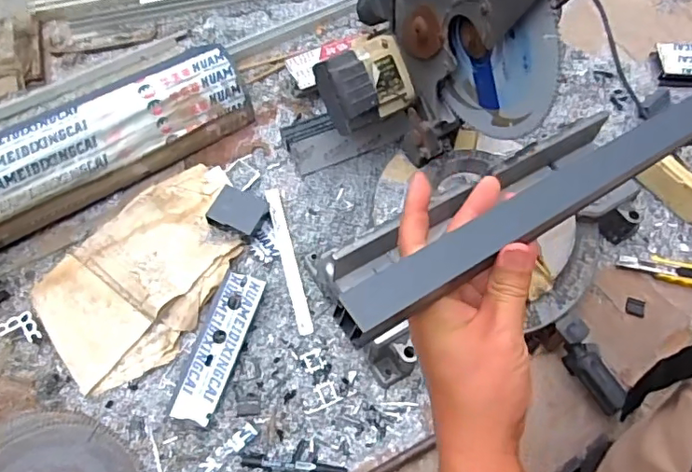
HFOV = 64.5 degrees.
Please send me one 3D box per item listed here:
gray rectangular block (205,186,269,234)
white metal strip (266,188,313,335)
[{"bbox_3d":[-0.162,-0.039,0.831,0.076,0.038,0.060,23,65,9],"label":"gray rectangular block"},{"bbox_3d":[-0.087,0.031,0.824,0.021,0.011,0.238,-13,65,-8],"label":"white metal strip"}]

